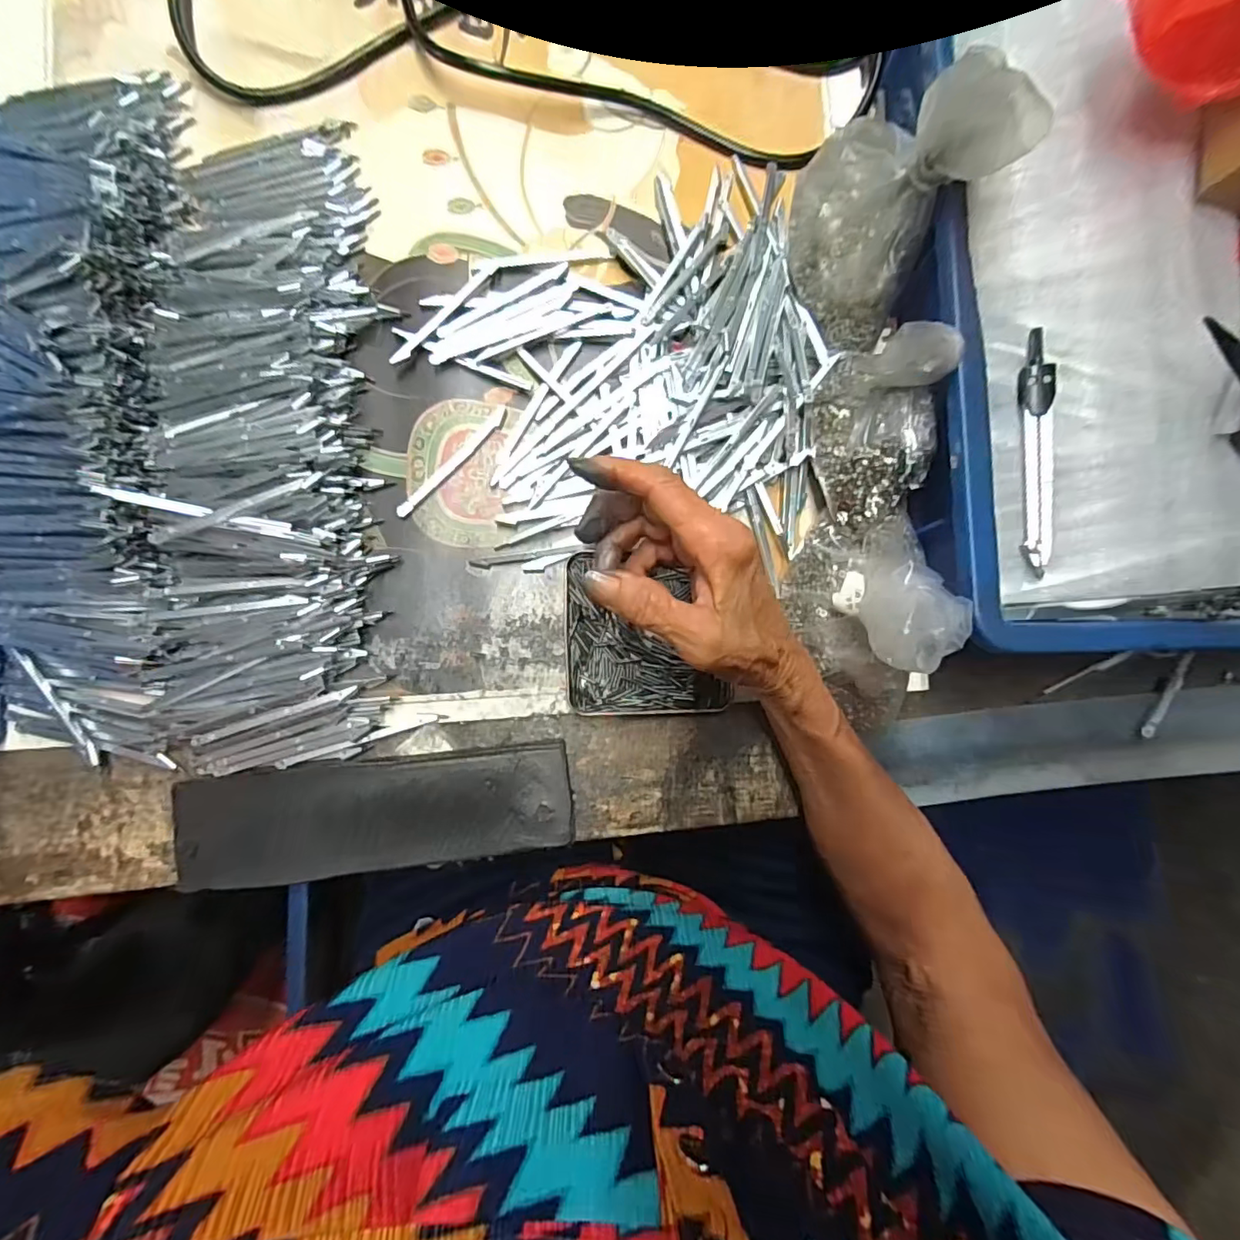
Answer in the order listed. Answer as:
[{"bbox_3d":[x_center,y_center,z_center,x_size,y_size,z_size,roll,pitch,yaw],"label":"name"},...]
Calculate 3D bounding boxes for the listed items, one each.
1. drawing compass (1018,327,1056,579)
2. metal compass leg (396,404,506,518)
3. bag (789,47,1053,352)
[{"bbox_3d":[0.202,-0.081,0.265,0.013,0.004,0.115,0,91,28],"label":"drawing compass"},{"bbox_3d":[-0.101,-0.096,0.331,0.007,0.004,0.091,42,85,1],"label":"metal compass leg"},{"bbox_3d":[0.130,-0.220,0.281,0.056,0.109,0.101,-41,88,-5],"label":"bag"}]

